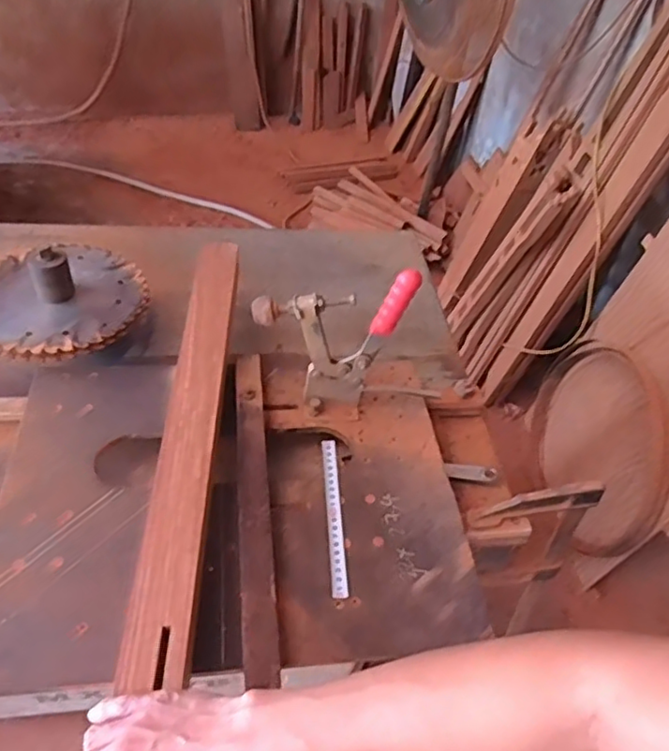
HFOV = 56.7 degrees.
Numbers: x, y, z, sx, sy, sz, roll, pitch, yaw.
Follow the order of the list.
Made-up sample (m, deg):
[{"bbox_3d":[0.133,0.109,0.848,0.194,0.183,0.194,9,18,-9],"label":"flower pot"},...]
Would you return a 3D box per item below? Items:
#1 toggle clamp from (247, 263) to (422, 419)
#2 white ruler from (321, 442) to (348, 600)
[{"bbox_3d":[-0.007,-0.028,0.715,0.170,0.225,0.043,0,45,-7],"label":"toggle clamp"},{"bbox_3d":[-0.001,0.154,0.698,0.017,0.009,0.197,2,46,-7],"label":"white ruler"}]

